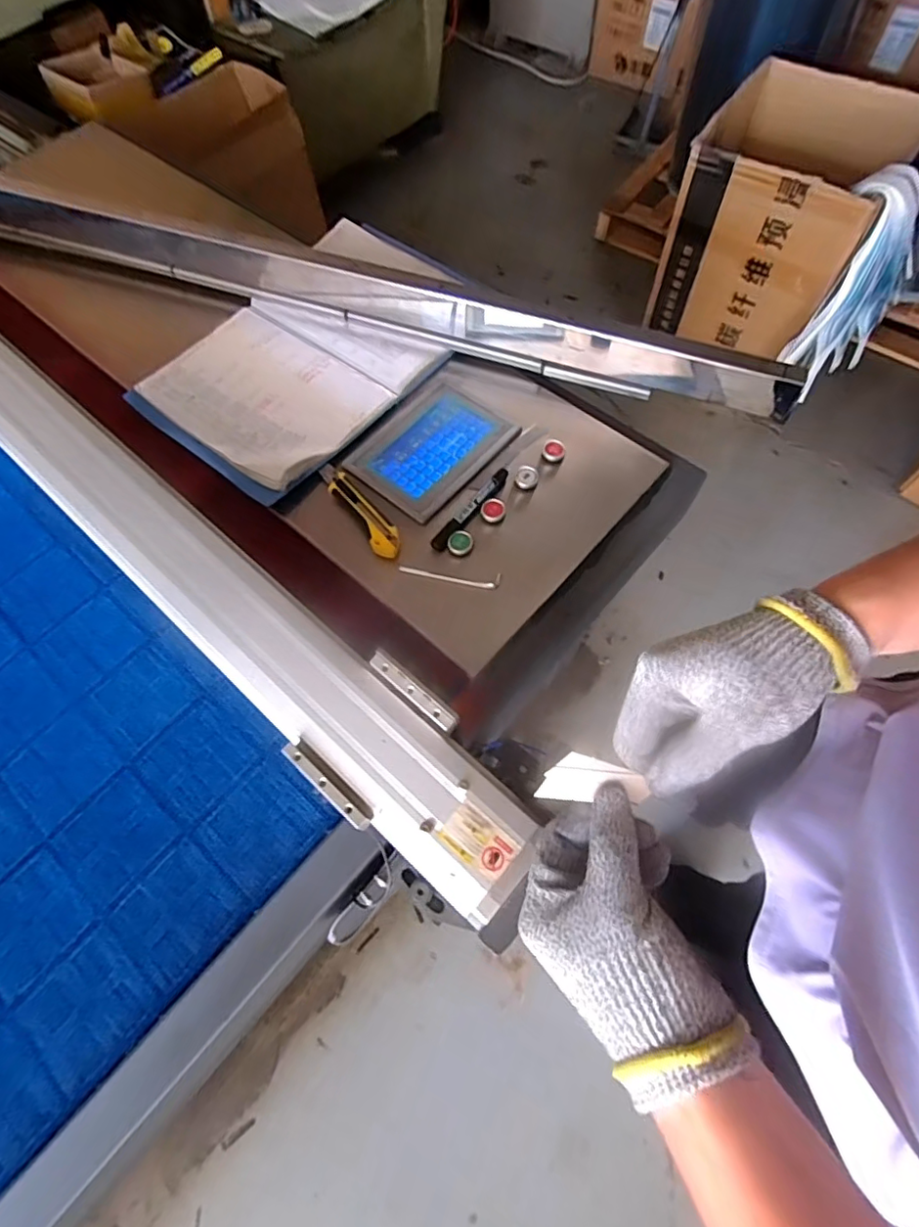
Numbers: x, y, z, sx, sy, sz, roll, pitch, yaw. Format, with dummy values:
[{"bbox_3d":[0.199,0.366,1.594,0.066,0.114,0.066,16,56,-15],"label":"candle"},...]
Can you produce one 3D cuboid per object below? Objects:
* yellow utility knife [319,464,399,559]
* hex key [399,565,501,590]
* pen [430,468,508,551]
[{"bbox_3d":[-0.121,-0.128,0.688,0.035,0.019,0.157,-34,69,-11],"label":"yellow utility knife"},{"bbox_3d":[-0.012,-0.041,0.655,0.117,0.004,0.020,4,67,5],"label":"hex key"},{"bbox_3d":[0.014,-0.125,0.686,0.023,0.016,0.133,33,72,16],"label":"pen"}]

